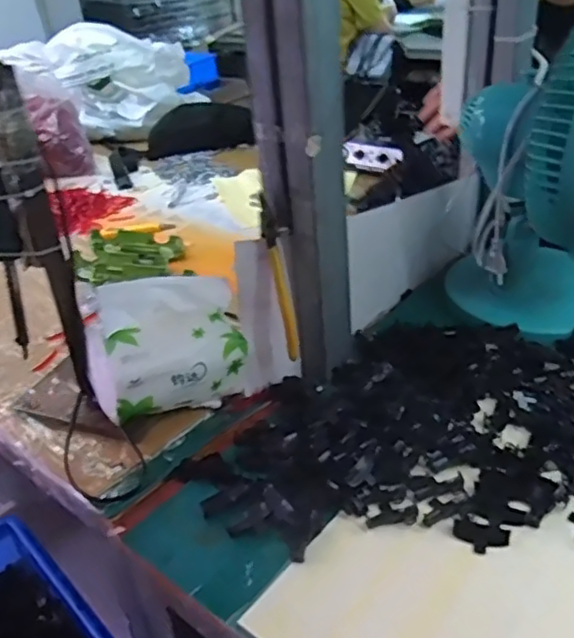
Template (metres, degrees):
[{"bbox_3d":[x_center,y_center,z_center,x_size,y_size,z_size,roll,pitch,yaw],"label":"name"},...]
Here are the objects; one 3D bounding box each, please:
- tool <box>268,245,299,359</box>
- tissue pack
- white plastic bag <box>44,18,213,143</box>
[{"bbox_3d":[-0.002,-0.014,0.596,0.011,0.104,0.009,-14,11,-12],"label":"tool"},{"bbox_3d":[-0.111,0.030,0.607,0.141,0.128,0.074,-16,34,-16],"label":"tissue pack"},{"bbox_3d":[-0.381,-0.552,1.482,0.283,0.209,0.228,-14,33,-13],"label":"white plastic bag"}]

